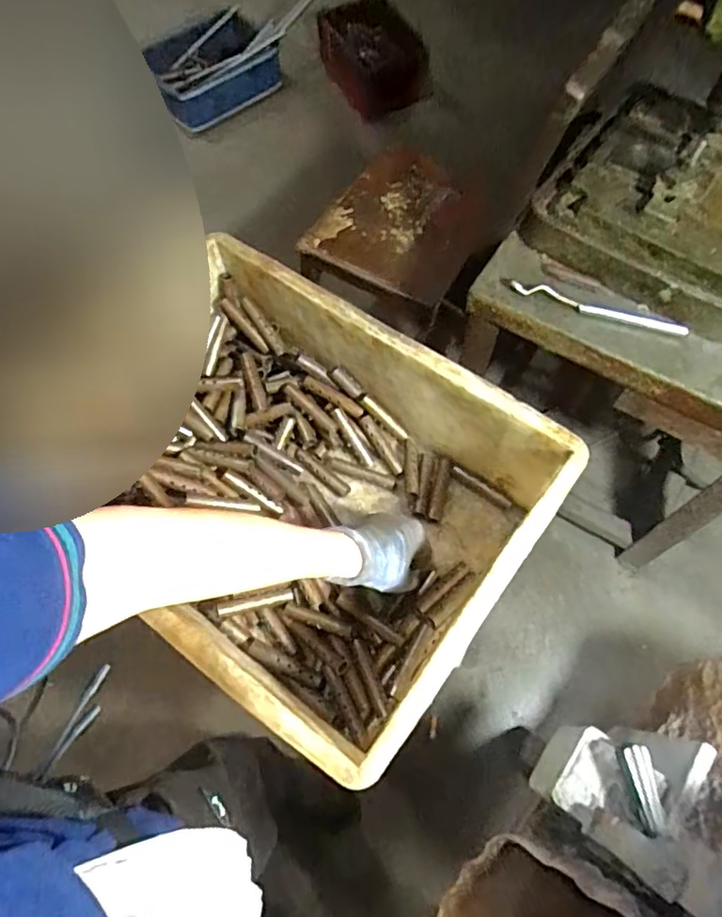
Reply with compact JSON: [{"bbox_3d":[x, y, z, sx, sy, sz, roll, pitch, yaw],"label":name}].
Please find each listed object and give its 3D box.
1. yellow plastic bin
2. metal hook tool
[{"bbox_3d":[-0.071,0.028,0.575,0.432,0.162,0.338,34,71,15],"label":"yellow plastic bin"},{"bbox_3d":[0.325,-0.215,0.801,0.254,0.021,0.028,18,67,9],"label":"metal hook tool"}]

